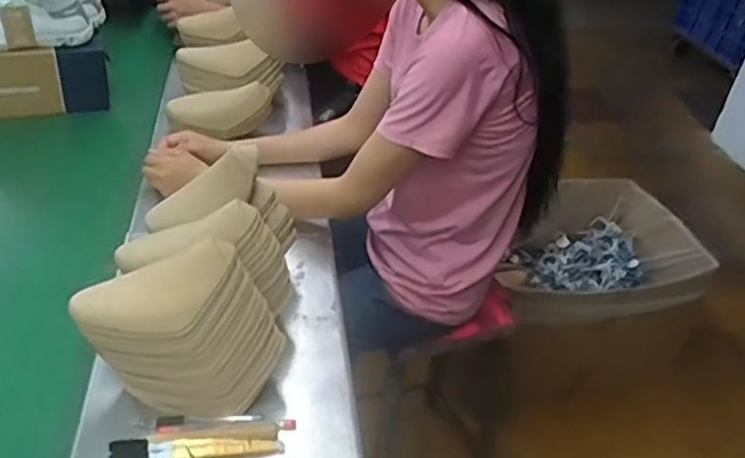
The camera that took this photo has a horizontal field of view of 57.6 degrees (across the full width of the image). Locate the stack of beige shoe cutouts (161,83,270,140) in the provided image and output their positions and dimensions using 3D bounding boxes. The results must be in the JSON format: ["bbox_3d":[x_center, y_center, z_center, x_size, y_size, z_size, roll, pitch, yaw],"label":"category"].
[{"bbox_3d":[-0.269,-0.217,1.199,0.182,0.078,0.048,-6,37,-18],"label":"stack of beige shoe cutouts"}]

